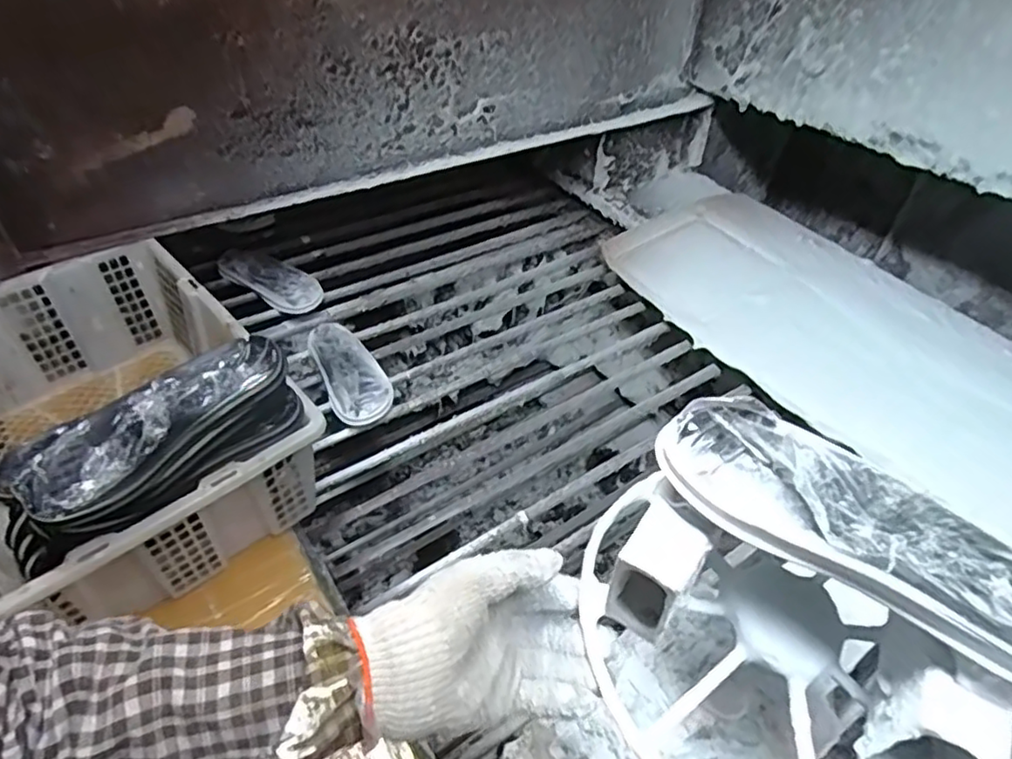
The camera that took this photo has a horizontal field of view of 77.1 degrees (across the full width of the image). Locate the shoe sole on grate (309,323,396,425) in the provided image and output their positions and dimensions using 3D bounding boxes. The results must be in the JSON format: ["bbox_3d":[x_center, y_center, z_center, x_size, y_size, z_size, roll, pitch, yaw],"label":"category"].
[{"bbox_3d":[-0.246,-0.015,0.999,0.089,0.027,0.214,-19,49,-21],"label":"shoe sole on grate"}]

